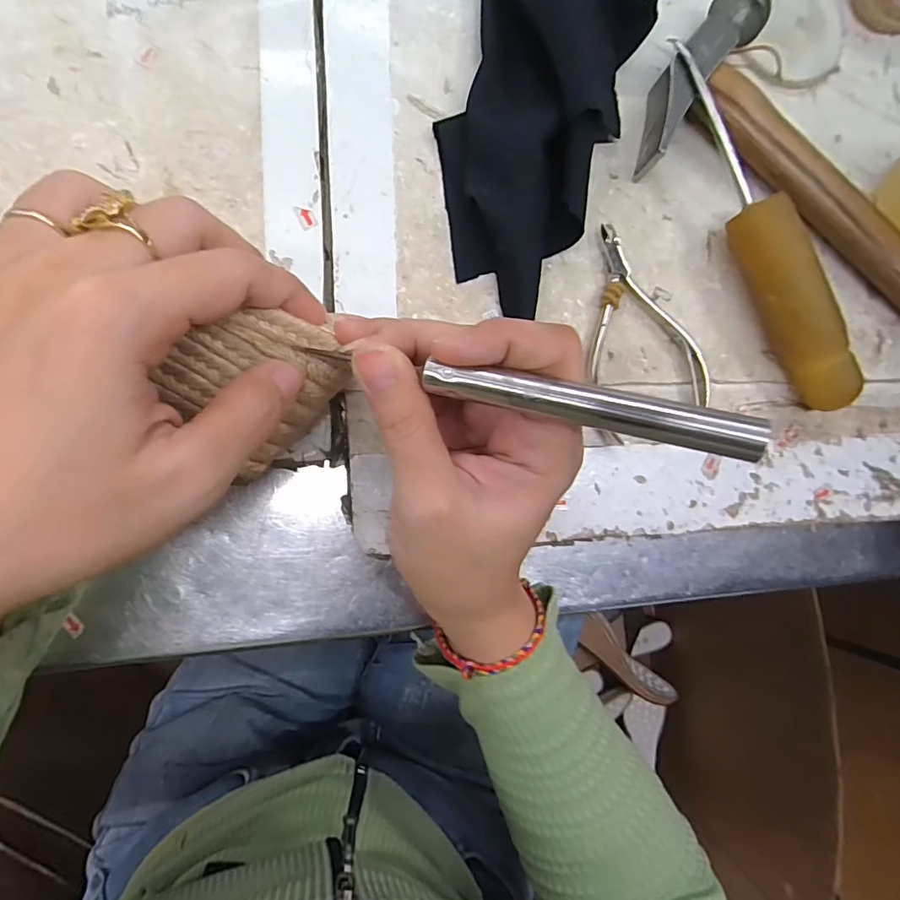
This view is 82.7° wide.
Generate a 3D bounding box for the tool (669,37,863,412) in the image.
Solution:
[{"bbox_3d":[0.146,-0.099,0.241,0.024,0.030,0.174,-26,95,-6],"label":"tool"}]

